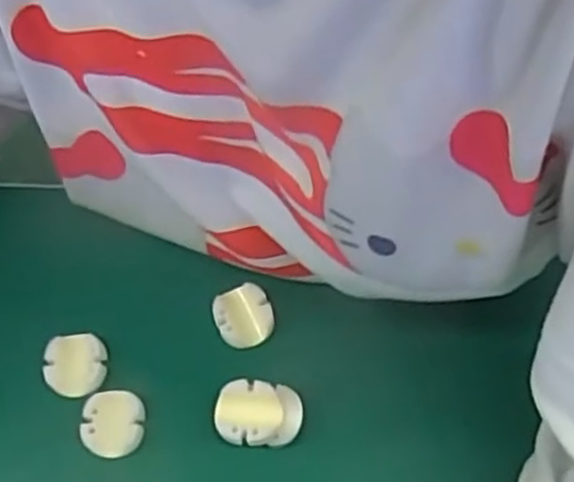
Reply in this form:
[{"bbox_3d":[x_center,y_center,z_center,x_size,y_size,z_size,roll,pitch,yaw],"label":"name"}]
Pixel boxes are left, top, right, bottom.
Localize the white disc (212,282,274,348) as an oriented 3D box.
[{"bbox_3d":[-0.020,0.033,0.343,0.024,0.004,0.026,-1,63,2],"label":"white disc"}]

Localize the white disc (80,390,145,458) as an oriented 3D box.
[{"bbox_3d":[-0.074,0.077,0.326,0.025,0.004,0.028,3,63,4],"label":"white disc"}]

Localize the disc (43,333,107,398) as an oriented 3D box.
[{"bbox_3d":[-0.093,0.054,0.336,0.026,0.005,0.027,-1,63,2],"label":"disc"}]

